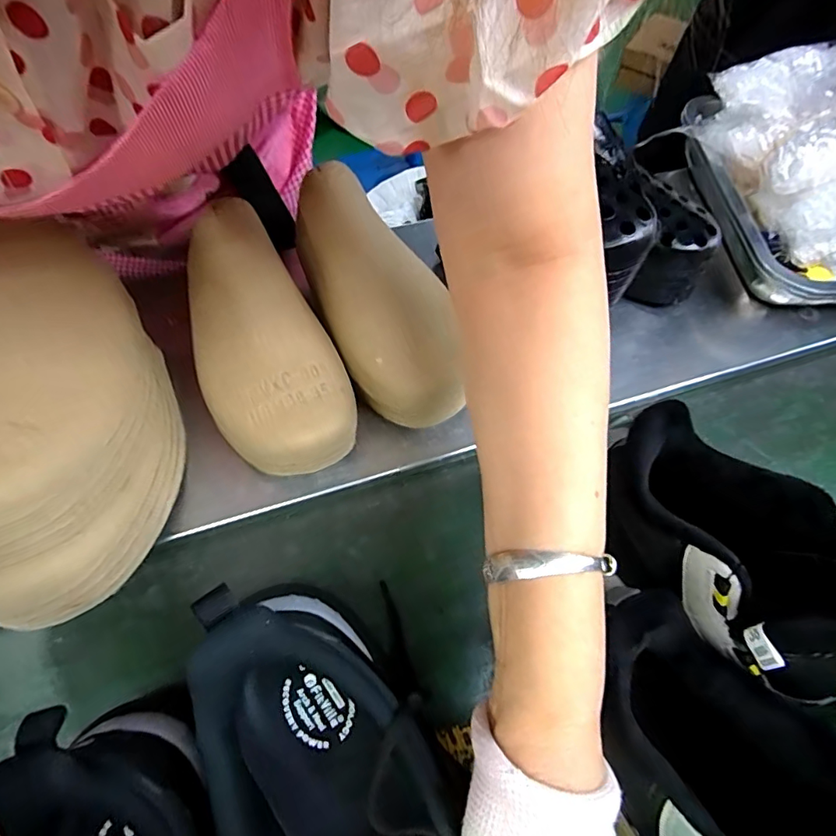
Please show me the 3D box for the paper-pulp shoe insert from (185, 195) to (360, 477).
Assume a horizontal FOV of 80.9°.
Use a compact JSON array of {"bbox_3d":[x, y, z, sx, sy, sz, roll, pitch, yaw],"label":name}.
[{"bbox_3d":[-0.109,-0.048,0.332,0.089,0.053,0.179,-25,80,-11],"label":"paper-pulp shoe insert"}]

